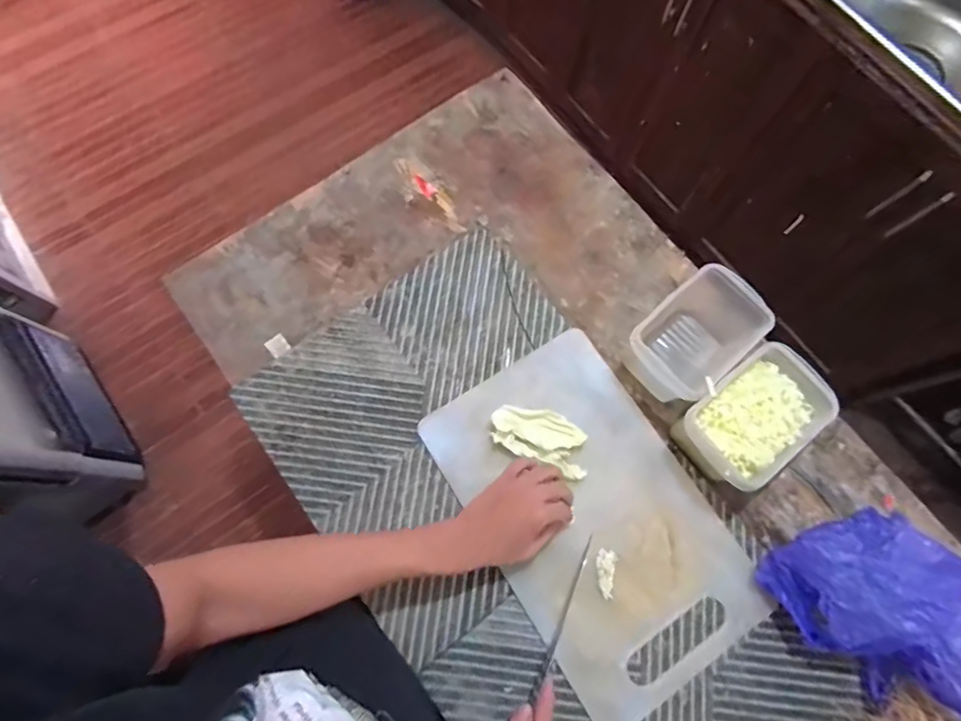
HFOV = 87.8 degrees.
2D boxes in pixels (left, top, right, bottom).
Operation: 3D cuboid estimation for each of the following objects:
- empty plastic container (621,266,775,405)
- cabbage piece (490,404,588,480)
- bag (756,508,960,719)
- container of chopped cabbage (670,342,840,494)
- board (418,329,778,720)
[{"bbox_3d":[0.261,-0.028,0.619,0.163,0.104,0.103,-40,78,-13],"label":"empty plastic container"},{"bbox_3d":[0.074,0.092,0.602,0.121,0.023,0.060,25,74,5],"label":"cabbage piece"},{"bbox_3d":[0.422,0.260,0.506,0.146,0.149,0.212,-33,77,-11],"label":"bag"},{"bbox_3d":[0.309,0.070,0.589,0.157,0.097,0.105,-38,78,-12],"label":"container of chopped cabbage"},{"bbox_3d":[0.131,0.177,0.592,0.248,0.014,0.397,-31,77,-11],"label":"board"}]

